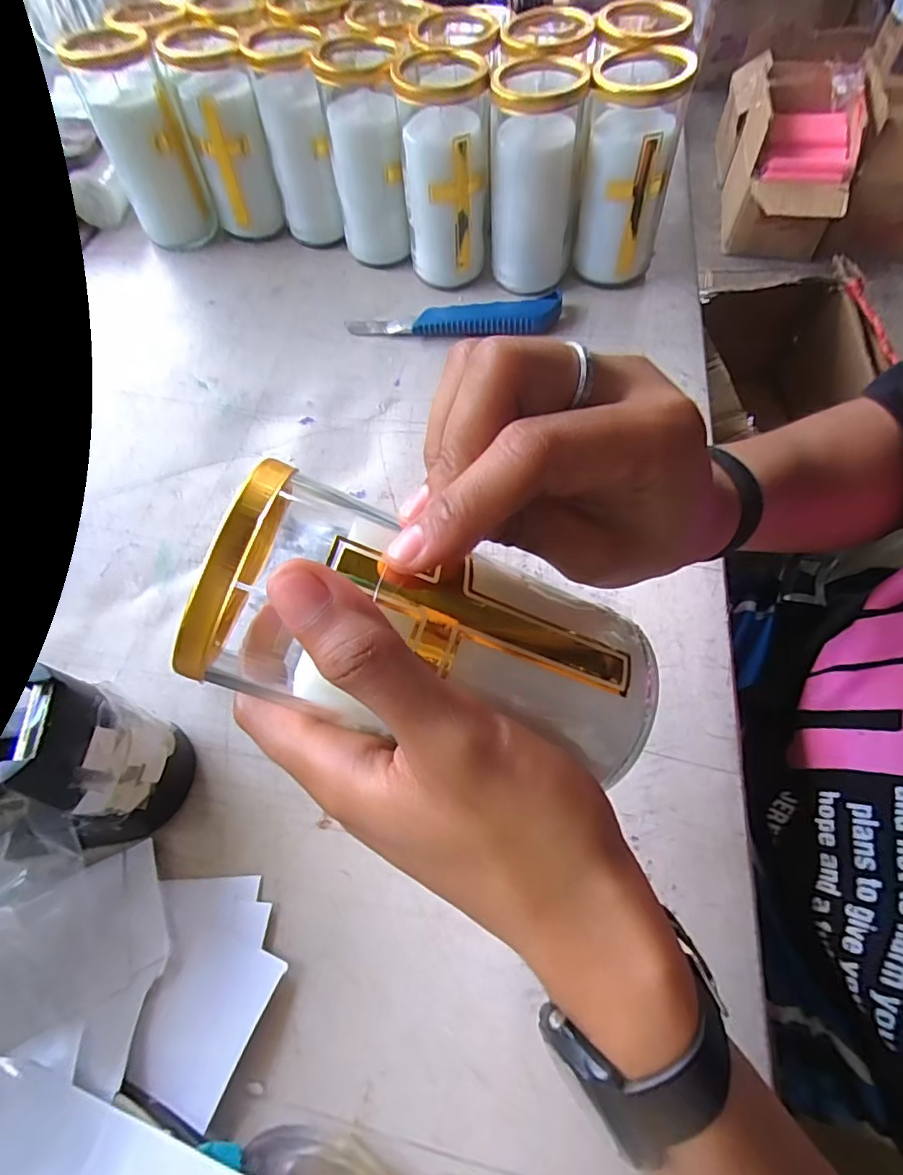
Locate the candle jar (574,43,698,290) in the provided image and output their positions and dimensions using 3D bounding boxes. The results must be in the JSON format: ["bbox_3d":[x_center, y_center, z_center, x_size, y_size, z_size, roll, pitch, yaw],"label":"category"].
[{"bbox_3d":[0.136,-0.318,0.414,0.068,0.134,0.078,14,62,10],"label":"candle jar"}]

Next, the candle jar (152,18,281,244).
[{"bbox_3d":[-0.192,-0.387,0.466,0.060,0.135,0.064,-14,61,-6],"label":"candle jar"}]

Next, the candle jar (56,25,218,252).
[{"bbox_3d":[-0.264,-0.383,0.461,0.067,0.142,0.067,-24,63,-11],"label":"candle jar"}]

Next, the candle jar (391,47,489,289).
[{"bbox_3d":[-0.005,-0.328,0.427,0.062,0.136,0.075,0,61,2],"label":"candle jar"}]

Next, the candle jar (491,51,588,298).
[{"bbox_3d":[0.064,-0.313,0.415,0.065,0.132,0.064,5,61,5],"label":"candle jar"}]

